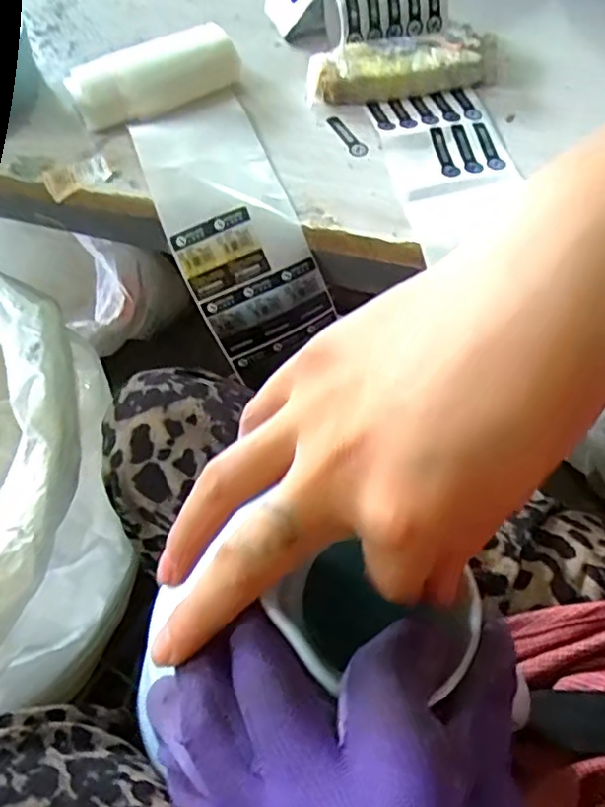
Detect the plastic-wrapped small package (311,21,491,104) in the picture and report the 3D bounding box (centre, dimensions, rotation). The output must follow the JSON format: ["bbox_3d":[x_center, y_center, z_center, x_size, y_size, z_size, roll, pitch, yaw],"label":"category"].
[{"bbox_3d":[0.091,-0.299,0.539,0.173,0.030,0.057,-9,61,-3],"label":"plastic-wrapped small package"}]

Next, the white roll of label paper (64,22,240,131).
[{"bbox_3d":[-0.126,-0.280,0.529,0.143,0.045,0.049,-29,64,-13],"label":"white roll of label paper"}]

